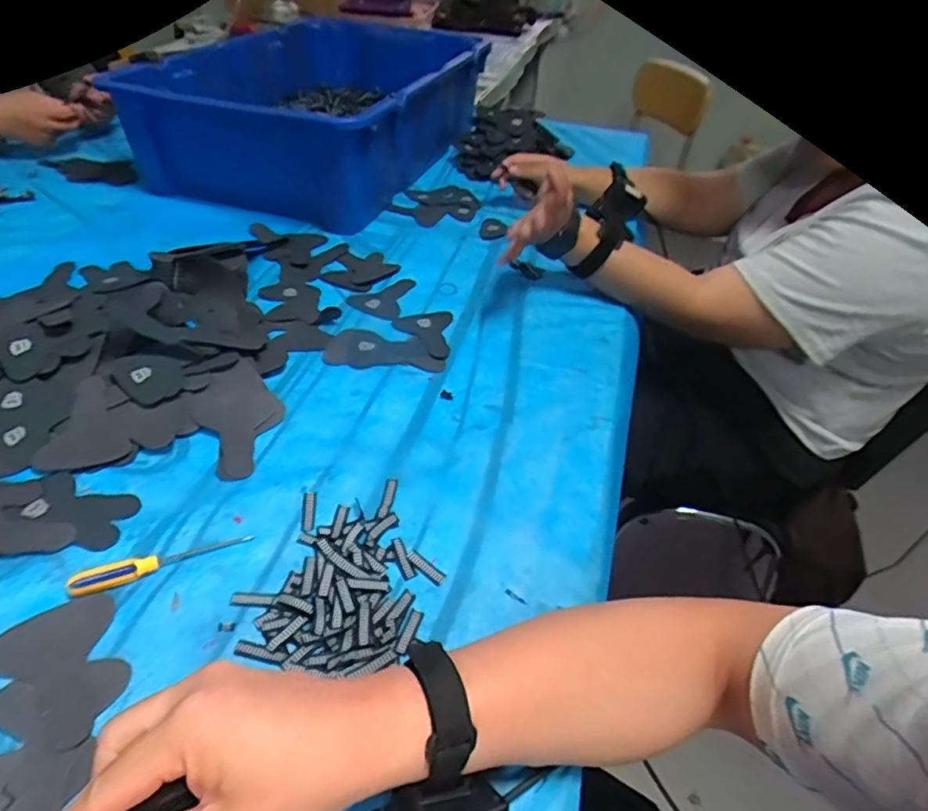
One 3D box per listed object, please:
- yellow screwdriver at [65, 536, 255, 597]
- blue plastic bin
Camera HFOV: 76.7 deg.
[{"bbox_3d":[-0.225,0.115,0.439,0.123,0.012,0.016,-17,46,-21],"label":"yellow screwdriver"},{"bbox_3d":[-0.223,-0.562,1.082,0.425,0.158,0.678,15,43,12],"label":"blue plastic bin"}]

